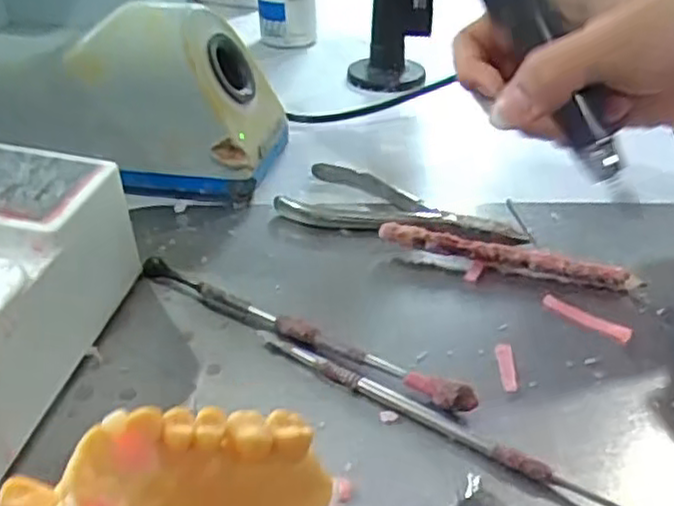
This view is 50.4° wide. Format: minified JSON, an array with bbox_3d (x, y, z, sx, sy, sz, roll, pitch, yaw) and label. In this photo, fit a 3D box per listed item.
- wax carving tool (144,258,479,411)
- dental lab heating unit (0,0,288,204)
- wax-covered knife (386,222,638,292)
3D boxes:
[{"bbox_3d":[-0.022,0.030,0.300,0.171,0.011,0.010,21,39,30],"label":"wax carving tool"},{"bbox_3d":[-0.143,-0.095,0.420,0.213,0.093,0.082,6,34,10],"label":"dental lab heating unit"},{"bbox_3d":[0.079,0.001,0.340,0.119,0.015,0.009,9,35,15],"label":"wax-covered knife"}]

